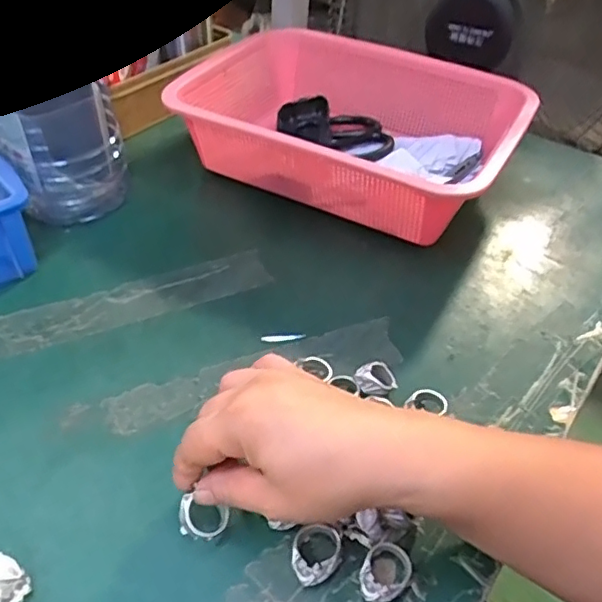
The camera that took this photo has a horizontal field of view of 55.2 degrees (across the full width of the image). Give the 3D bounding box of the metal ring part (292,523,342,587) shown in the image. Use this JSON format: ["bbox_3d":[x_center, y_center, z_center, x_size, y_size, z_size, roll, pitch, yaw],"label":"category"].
[{"bbox_3d":[0.008,0.134,0.301,0.025,0.015,0.027,4,45,1],"label":"metal ring part"}]

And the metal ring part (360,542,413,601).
[{"bbox_3d":[0.043,0.141,0.295,0.023,0.015,0.030,27,49,23],"label":"metal ring part"}]

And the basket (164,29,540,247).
[{"bbox_3d":[0.046,-0.162,0.548,0.297,0.090,0.202,22,48,18],"label":"basket"}]

